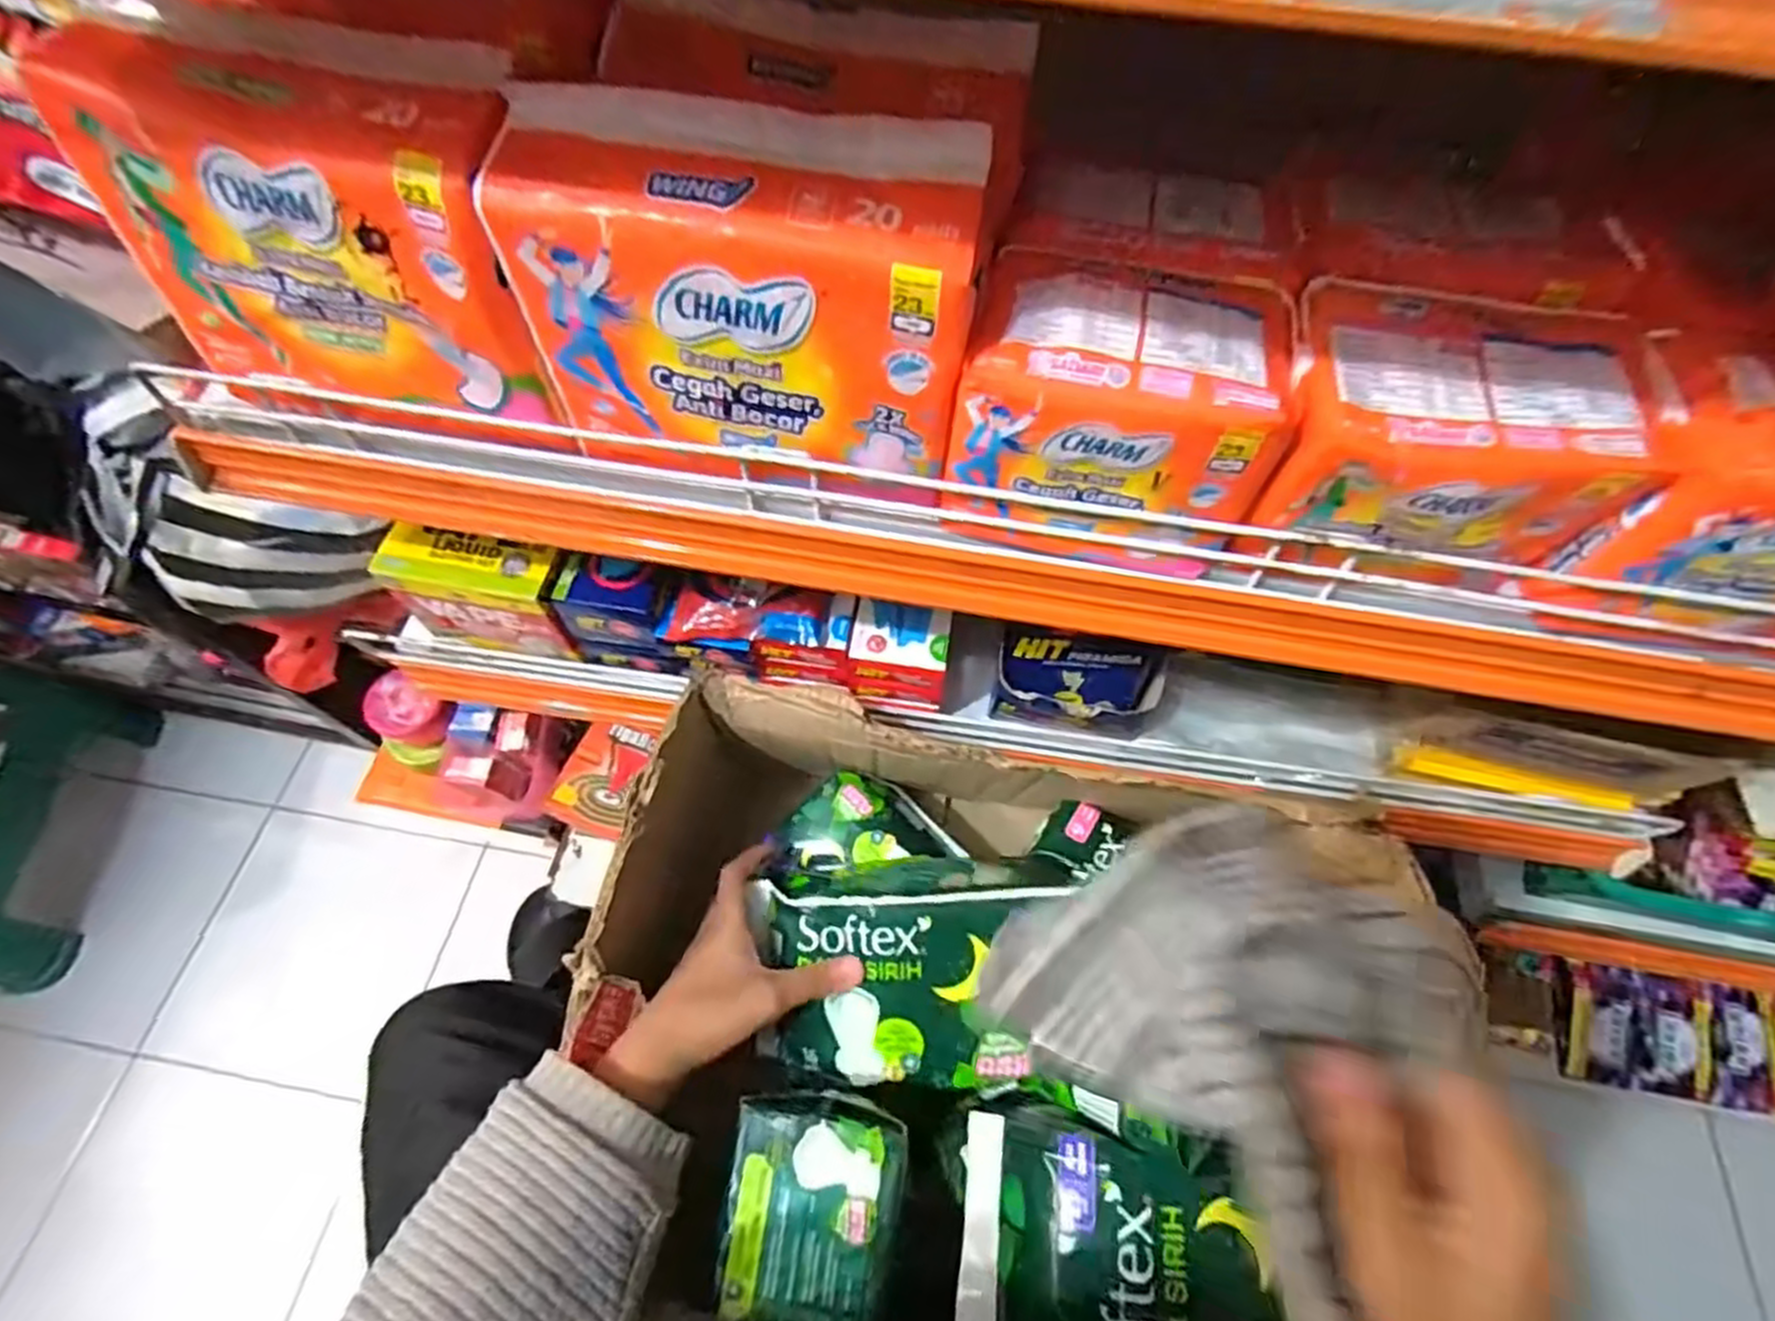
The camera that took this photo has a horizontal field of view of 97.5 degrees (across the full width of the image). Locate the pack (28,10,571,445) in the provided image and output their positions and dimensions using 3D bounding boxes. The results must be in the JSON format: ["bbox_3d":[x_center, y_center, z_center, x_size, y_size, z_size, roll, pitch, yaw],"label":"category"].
[{"bbox_3d":[-0.230,-0.176,0.329,0.177,0.131,0.061,14,63,6],"label":"pack"}]

